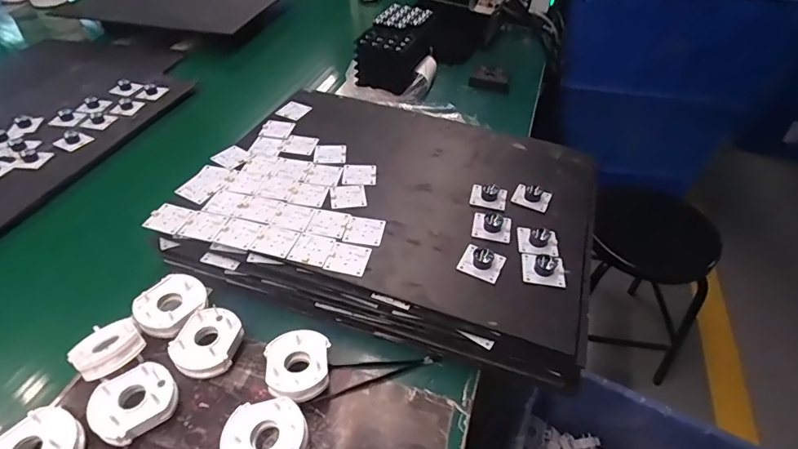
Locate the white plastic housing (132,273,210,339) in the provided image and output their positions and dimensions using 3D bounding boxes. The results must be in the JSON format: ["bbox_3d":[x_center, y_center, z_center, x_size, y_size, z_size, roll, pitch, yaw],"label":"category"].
[{"bbox_3d":[-0.247,0.085,0.489,0.063,0.018,0.070,23,47,20],"label":"white plastic housing"}]

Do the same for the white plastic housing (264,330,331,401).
[{"bbox_3d":[-0.100,0.144,0.451,0.061,0.036,0.063,2,44,-1],"label":"white plastic housing"}]

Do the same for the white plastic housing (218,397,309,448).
[{"bbox_3d":[-0.118,0.193,0.401,0.073,0.038,0.063,-1,45,-5],"label":"white plastic housing"}]

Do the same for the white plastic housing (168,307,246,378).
[{"bbox_3d":[-0.196,0.121,0.469,0.061,0.025,0.067,2,44,-1],"label":"white plastic housing"}]

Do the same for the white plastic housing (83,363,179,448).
[{"bbox_3d":[-0.247,0.166,0.424,0.056,0.027,0.070,31,50,26],"label":"white plastic housing"}]

